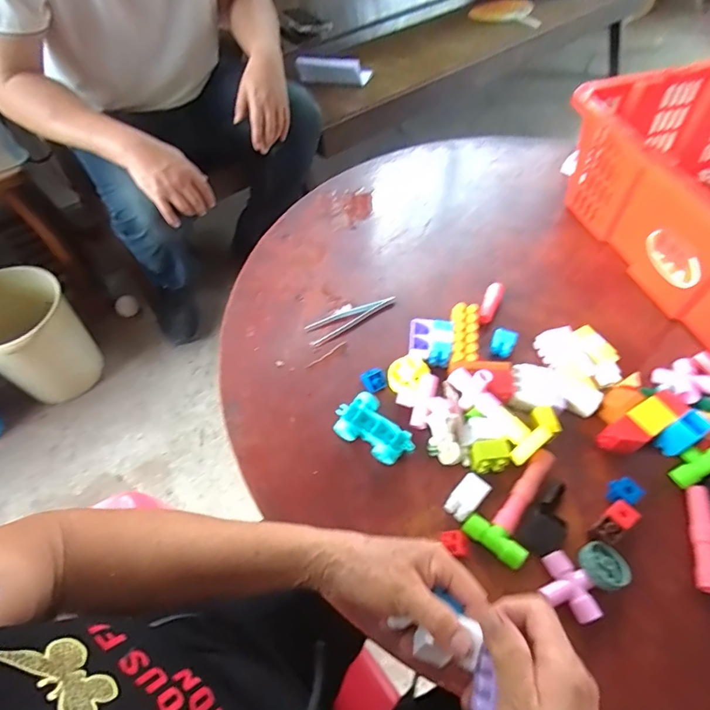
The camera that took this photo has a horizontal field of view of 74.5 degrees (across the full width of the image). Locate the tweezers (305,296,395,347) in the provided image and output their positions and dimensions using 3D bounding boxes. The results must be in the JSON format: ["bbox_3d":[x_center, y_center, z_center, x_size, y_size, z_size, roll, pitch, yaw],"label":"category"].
[{"bbox_3d":[-0.002,-0.045,0.581,0.116,0.010,0.031,-22,58,-13],"label":"tweezers"}]

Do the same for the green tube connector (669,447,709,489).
[{"bbox_3d":[0.337,0.104,0.457,0.060,0.017,0.028,-41,57,20],"label":"green tube connector"}]

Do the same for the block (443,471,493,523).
[{"bbox_3d":[0.107,0.134,0.443,0.042,0.016,0.025,-39,64,-23],"label":"block"}]

